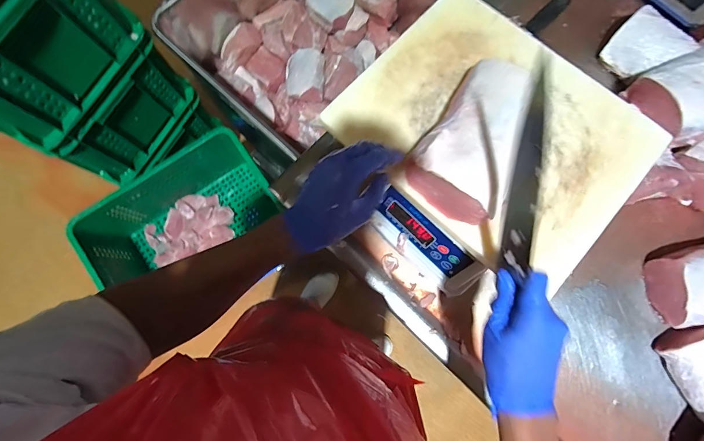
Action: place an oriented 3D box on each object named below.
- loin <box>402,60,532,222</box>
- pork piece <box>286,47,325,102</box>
[{"bbox_3d":[0.160,-0.102,0.425,0.113,0.062,0.190,35,81,5],"label":"loin"},{"bbox_3d":[-0.139,-0.426,1.006,0.115,0.050,0.152,-1,80,-1],"label":"pork piece"}]

